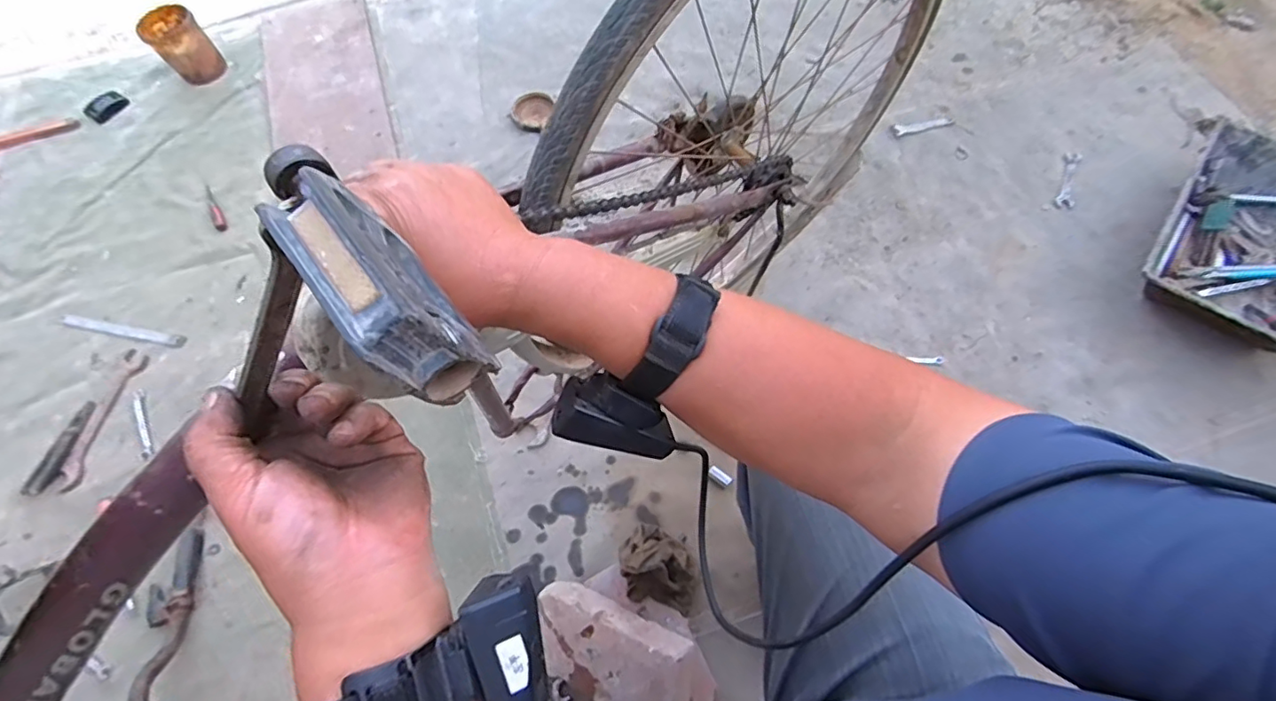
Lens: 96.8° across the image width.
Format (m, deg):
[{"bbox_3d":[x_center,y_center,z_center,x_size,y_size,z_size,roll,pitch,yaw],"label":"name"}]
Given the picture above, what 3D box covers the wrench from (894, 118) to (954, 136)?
[{"bbox_3d":[0.635,-0.501,1.260,0.140,0.012,0.027,-12,65,-5],"label":"wrench"}]

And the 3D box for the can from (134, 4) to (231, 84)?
[{"bbox_3d":[-1.062,-0.708,1.326,0.116,0.129,0.114,0,64,0],"label":"can"}]

